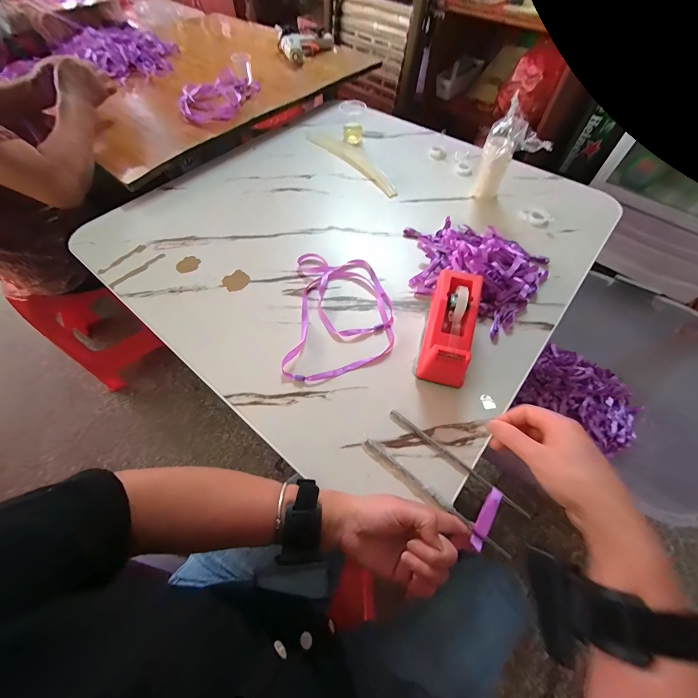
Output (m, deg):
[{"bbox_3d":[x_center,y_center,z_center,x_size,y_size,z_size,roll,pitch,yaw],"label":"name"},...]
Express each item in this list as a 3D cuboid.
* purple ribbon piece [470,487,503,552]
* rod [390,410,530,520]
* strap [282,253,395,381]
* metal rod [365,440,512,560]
[{"bbox_3d":[0.146,0.178,0.311,0.013,0.009,0.063,29,70,16],"label":"purple ribbon piece"},{"bbox_3d":[0.124,0.132,0.347,0.179,0.004,0.012,36,66,19],"label":"rod"},{"bbox_3d":[-0.011,-0.062,0.453,0.154,0.017,0.237,1,60,1],"label":"strap"},{"bbox_3d":[0.091,0.162,0.325,0.180,0.006,0.009,36,66,19],"label":"metal rod"}]

